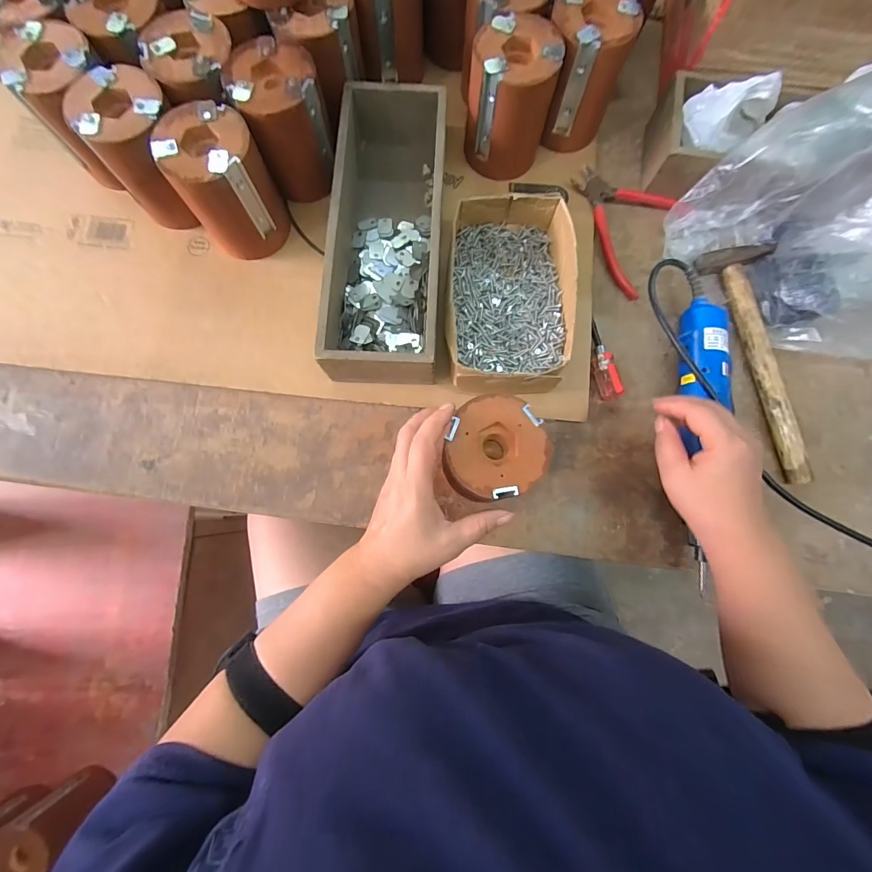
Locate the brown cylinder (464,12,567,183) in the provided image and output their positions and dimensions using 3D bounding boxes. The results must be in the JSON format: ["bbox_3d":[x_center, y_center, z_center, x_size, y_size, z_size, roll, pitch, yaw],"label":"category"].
[{"bbox_3d":[0.073,-0.324,0.389,0.076,0.099,0.075,0,80,-1],"label":"brown cylinder"}]

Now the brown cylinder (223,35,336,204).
[{"bbox_3d":[-0.139,-0.294,0.381,0.075,0.093,0.090,-20,81,-4],"label":"brown cylinder"}]

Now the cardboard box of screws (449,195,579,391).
[{"bbox_3d":[0.069,-0.131,0.383,0.112,0.064,0.187,4,80,0],"label":"cardboard box of screws"}]

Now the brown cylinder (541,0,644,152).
[{"bbox_3d":[0.145,-0.367,0.397,0.074,0.097,0.088,10,80,1],"label":"brown cylinder"}]

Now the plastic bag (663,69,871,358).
[{"bbox_3d":[0.368,-0.189,0.338,0.249,0.177,0.145,44,83,6],"label":"plastic bag"}]

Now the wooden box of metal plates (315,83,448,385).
[{"bbox_3d":[-0.044,-0.202,0.385,0.098,0.069,0.292,3,80,0],"label":"wooden box of metal plates"}]

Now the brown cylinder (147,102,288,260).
[{"bbox_3d":[-0.192,-0.231,0.370,0.077,0.099,0.080,-25,82,-5],"label":"brown cylinder"}]

